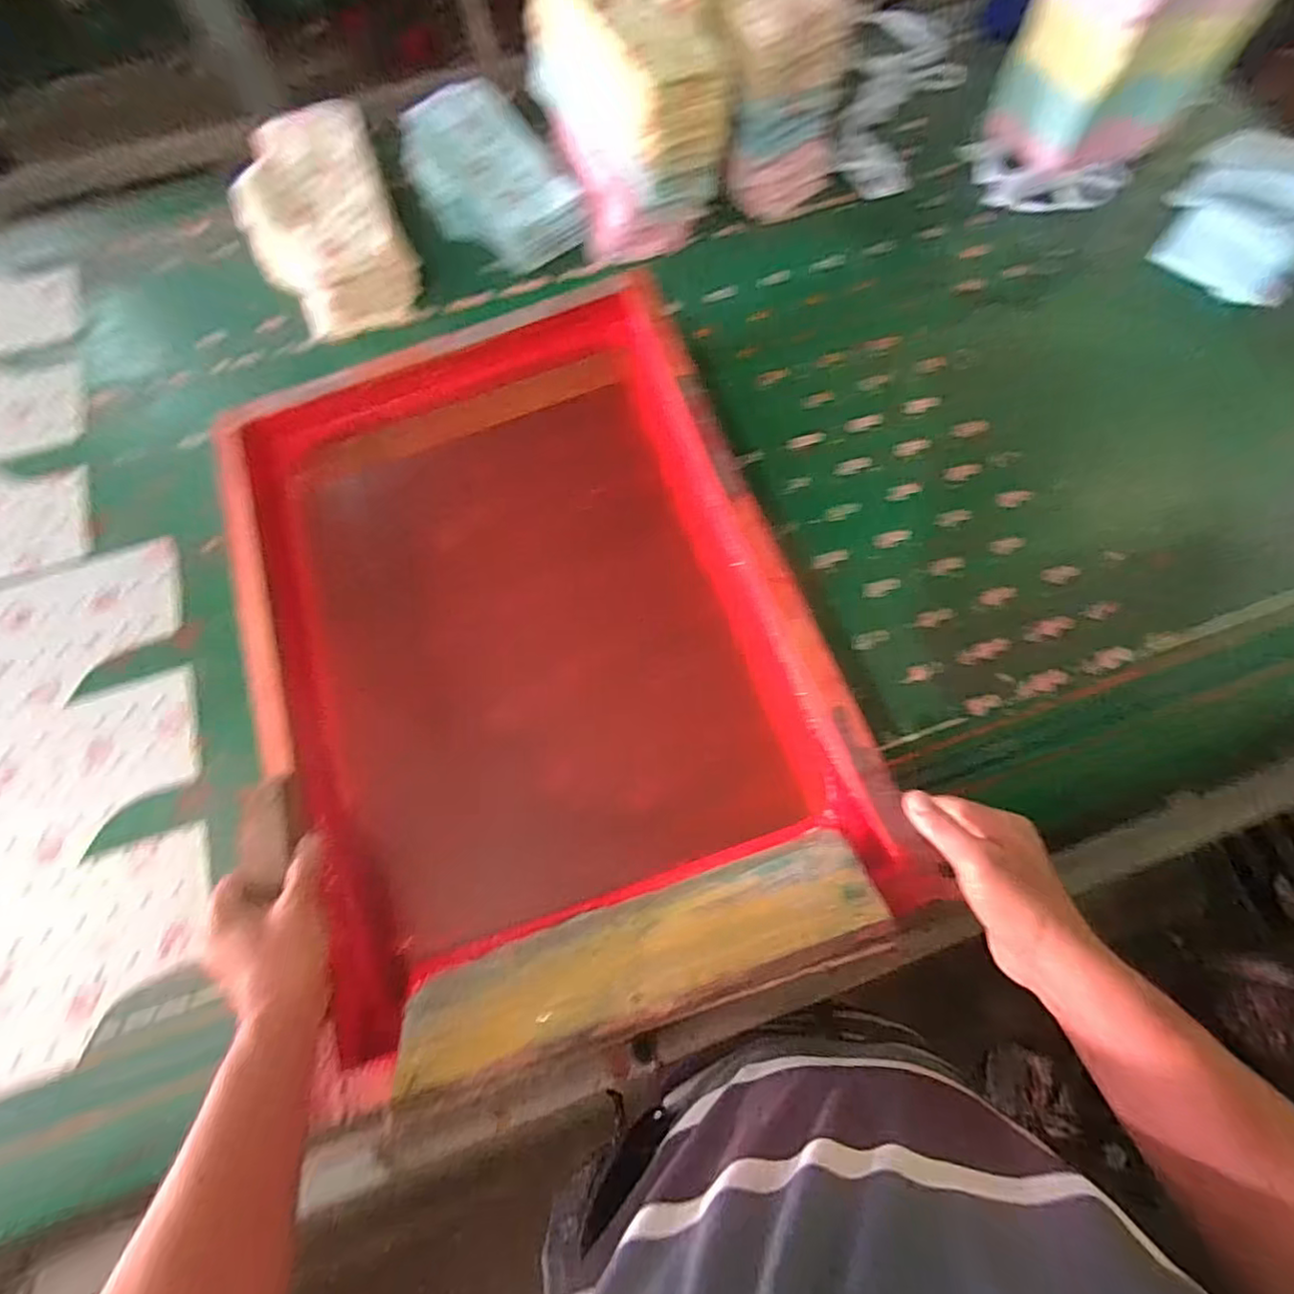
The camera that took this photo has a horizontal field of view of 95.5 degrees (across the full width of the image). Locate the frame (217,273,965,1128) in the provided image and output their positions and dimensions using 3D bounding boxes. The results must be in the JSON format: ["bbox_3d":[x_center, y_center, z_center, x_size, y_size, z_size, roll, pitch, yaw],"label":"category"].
[{"bbox_3d":[-0.124,-0.011,0.578,0.520,0.099,0.685,-18,70,-4],"label":"frame"}]

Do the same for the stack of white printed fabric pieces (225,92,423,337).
[{"bbox_3d":[-0.441,-0.579,0.799,0.184,0.085,0.334,-22,73,-5],"label":"stack of white printed fabric pieces"}]

